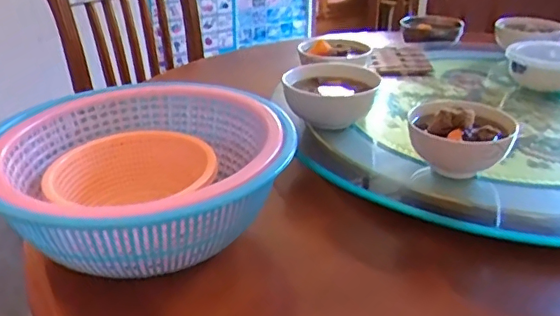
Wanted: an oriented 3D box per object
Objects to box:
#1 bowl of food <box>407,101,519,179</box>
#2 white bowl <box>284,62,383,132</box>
[{"bbox_3d":[0.198,-0.022,0.618,0.109,0.078,0.110,0,27,0],"label":"bowl of food"},{"bbox_3d":[0.069,-0.080,0.752,0.112,0.075,0.112,0,27,0],"label":"white bowl"}]

